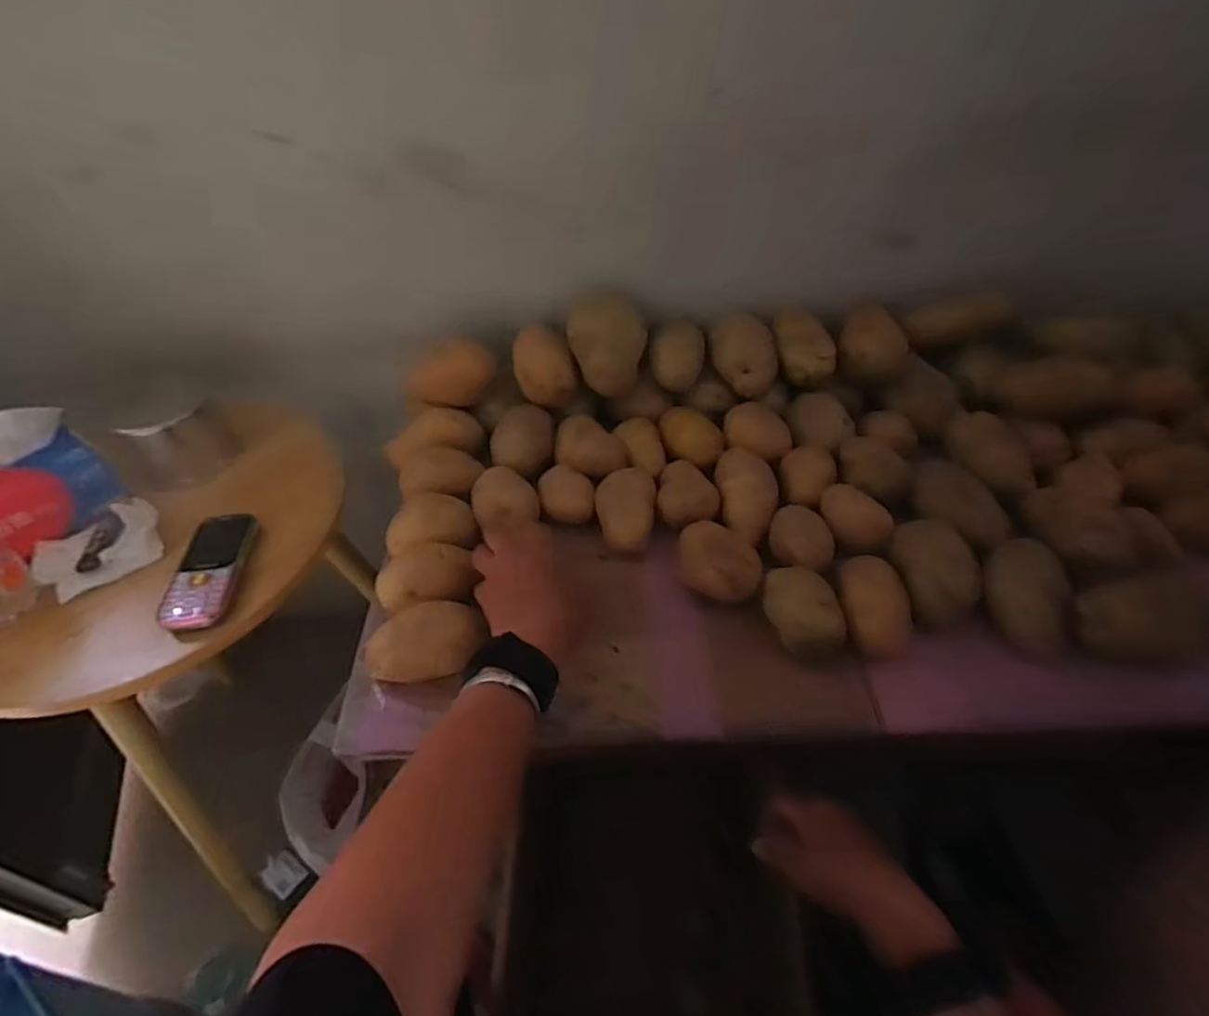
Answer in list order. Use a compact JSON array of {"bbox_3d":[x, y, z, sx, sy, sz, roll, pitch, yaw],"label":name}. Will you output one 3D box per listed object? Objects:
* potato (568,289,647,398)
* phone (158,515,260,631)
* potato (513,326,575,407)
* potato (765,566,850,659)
[{"bbox_3d":[0.003,-0.172,0.671,0.078,0.095,0.055,-2,45,3],"label":"potato"},{"bbox_3d":[-0.346,0.052,0.578,0.060,0.012,0.124,-7,45,-2],"label":"phone"},{"bbox_3d":[-0.065,-0.150,0.700,0.060,0.081,0.043,-10,10,-5],"label":"potato"},{"bbox_3d":[0.161,0.080,0.517,0.060,0.042,0.063,-2,45,3],"label":"potato"}]

